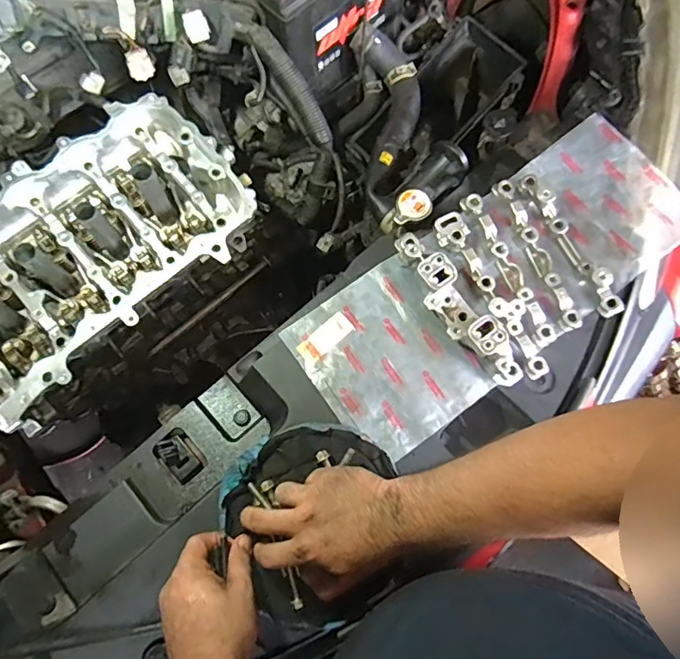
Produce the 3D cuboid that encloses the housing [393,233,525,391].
[{"bbox_3d":[0.124,-0.025,0.540,0.049,0.050,0.197,-37,73,-12],"label":"housing"}]

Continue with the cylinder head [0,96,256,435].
[{"bbox_3d":[-0.306,-0.097,0.634,0.385,0.106,0.243,-39,74,-12],"label":"cylinder head"}]

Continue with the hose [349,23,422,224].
[{"bbox_3d":[0.073,-0.288,0.702,0.092,0.055,0.303,-4,70,0],"label":"hose"}]

